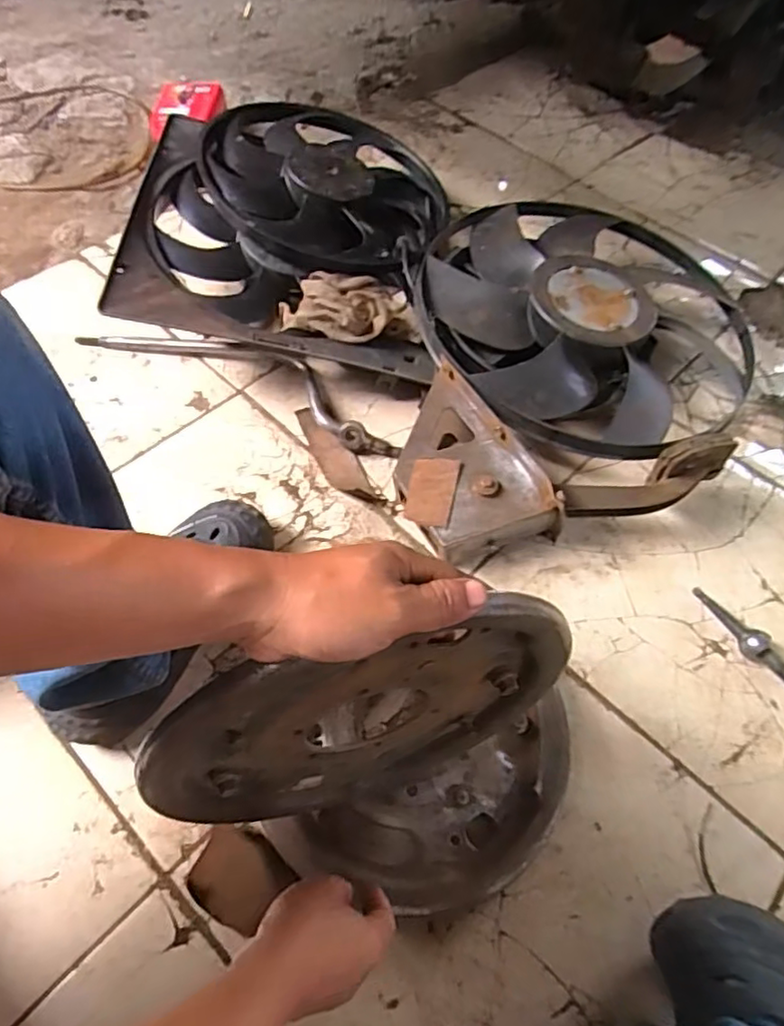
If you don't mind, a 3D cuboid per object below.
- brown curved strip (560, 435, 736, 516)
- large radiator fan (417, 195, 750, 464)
[{"bbox_3d":[0.289,-0.034,0.691,0.196,0.056,0.055,-21,61,6],"label":"brown curved strip"},{"bbox_3d":[0.265,-0.268,0.855,0.410,0.099,0.446,1,58,-2],"label":"large radiator fan"}]

